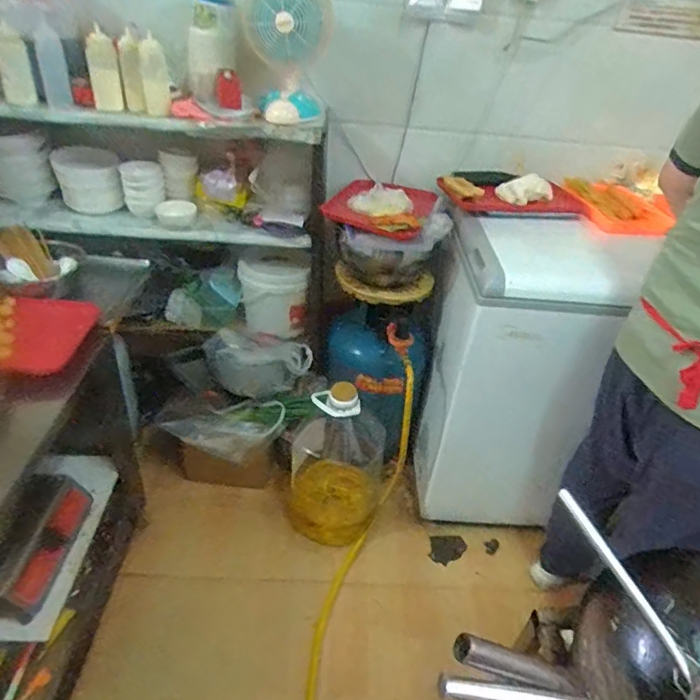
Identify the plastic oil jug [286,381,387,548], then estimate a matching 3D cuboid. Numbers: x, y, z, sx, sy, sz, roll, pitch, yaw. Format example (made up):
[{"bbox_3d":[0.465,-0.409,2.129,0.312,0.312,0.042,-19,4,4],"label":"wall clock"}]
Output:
[{"bbox_3d":[-0.035,0.326,1.534,0.263,0.521,0.217,3,37,-5],"label":"plastic oil jug"}]

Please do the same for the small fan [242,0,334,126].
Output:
[{"bbox_3d":[-0.144,-0.707,1.255,0.200,0.290,0.163,0,37,-9],"label":"small fan"}]

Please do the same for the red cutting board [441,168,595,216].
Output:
[{"bbox_3d":[0.448,-0.445,1.483,0.391,0.036,0.176,4,59,-5],"label":"red cutting board"}]

